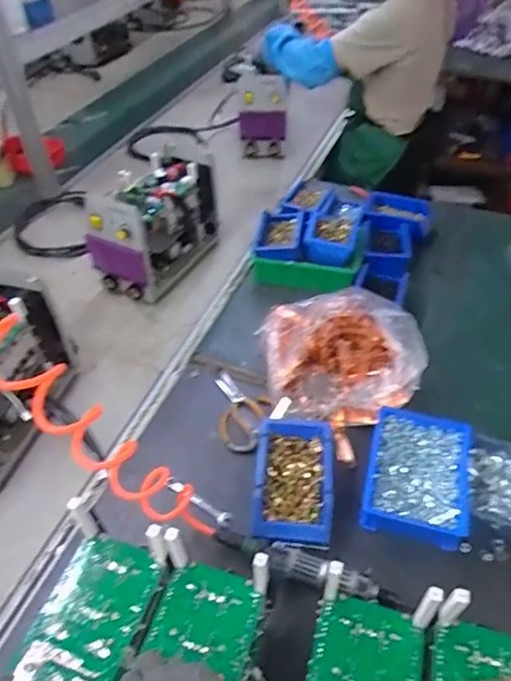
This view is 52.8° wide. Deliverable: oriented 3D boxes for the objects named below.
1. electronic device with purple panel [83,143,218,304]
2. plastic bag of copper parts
[{"bbox_3d":[-0.230,-0.283,1.215,0.200,0.226,0.393,14,47,15],"label":"electronic device with purple panel"},{"bbox_3d":[0.148,0.017,0.922,0.245,0.174,0.230,-11,46,-9],"label":"plastic bag of copper parts"}]

